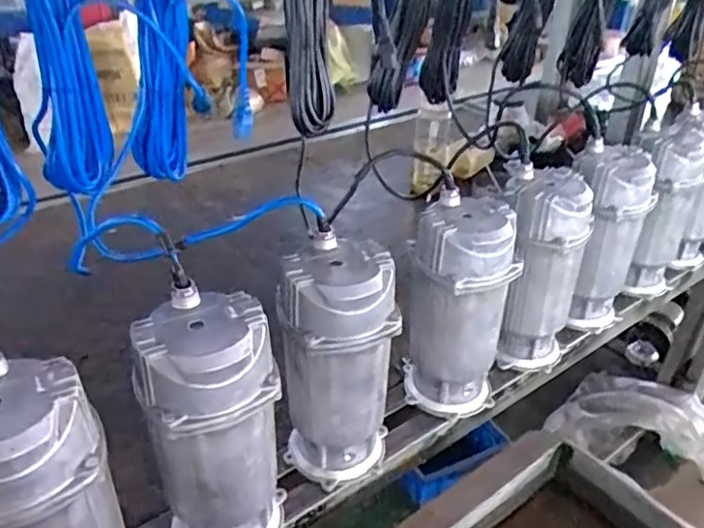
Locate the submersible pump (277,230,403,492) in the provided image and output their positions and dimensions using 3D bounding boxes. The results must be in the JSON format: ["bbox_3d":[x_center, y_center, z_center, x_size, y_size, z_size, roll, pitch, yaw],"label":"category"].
[{"bbox_3d":[-0.016,0.127,0.730,0.129,0.292,0.119,1,32,0],"label":"submersible pump"}]

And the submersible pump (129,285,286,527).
[{"bbox_3d":[-0.140,0.182,0.635,0.126,0.290,0.110,-7,33,-13],"label":"submersible pump"}]

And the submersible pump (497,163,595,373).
[{"bbox_3d":[0.277,0.017,0.911,0.116,0.287,0.111,12,34,17],"label":"submersible pump"}]

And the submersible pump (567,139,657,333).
[{"bbox_3d":[0.403,-0.030,0.994,0.120,0.296,0.103,15,35,21],"label":"submersible pump"}]

